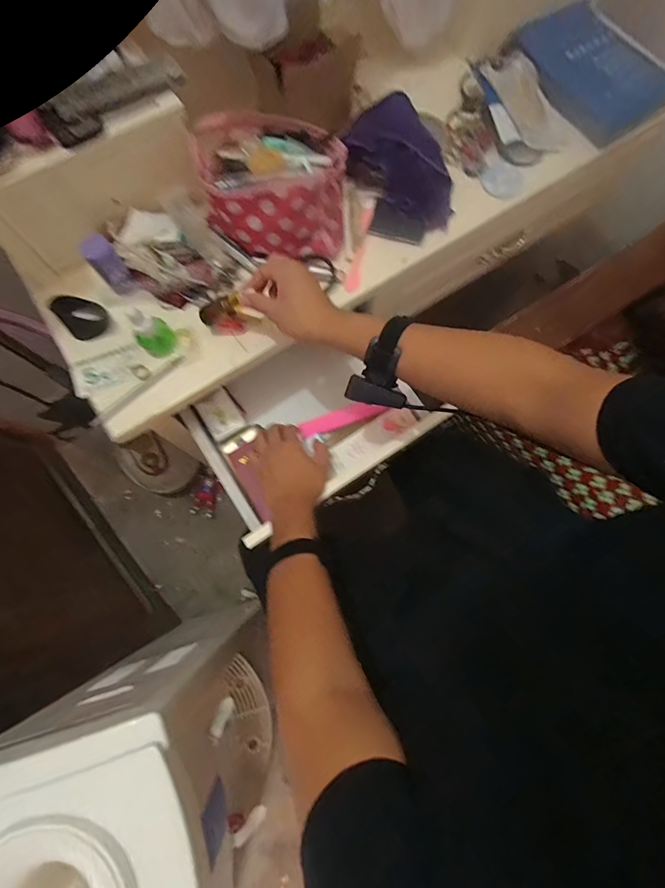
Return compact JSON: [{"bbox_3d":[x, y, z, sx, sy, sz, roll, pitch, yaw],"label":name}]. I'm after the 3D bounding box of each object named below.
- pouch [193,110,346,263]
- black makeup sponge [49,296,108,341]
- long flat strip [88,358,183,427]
[{"bbox_3d":[-0.074,-0.339,0.512,0.182,0.098,0.161,0,76,-1],"label":"pouch"},{"bbox_3d":[-0.329,-0.170,0.510,0.049,0.026,0.059,-41,80,-10],"label":"black makeup sponge"},{"bbox_3d":[-0.250,-0.070,0.497,0.139,0.005,0.012,-43,80,-11],"label":"long flat strip"}]

